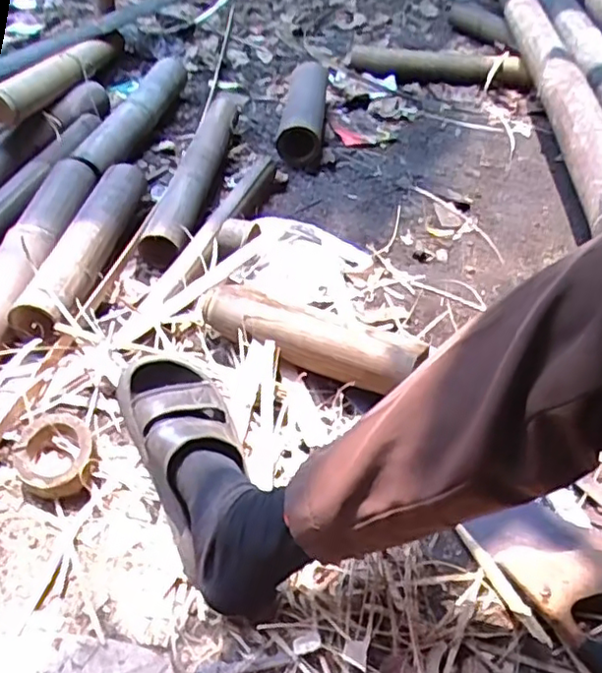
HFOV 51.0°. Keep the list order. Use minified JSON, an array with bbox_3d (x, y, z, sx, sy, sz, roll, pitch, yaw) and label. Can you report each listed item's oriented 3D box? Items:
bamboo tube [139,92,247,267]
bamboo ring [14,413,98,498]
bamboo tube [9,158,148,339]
[{"bbox_3d":[-0.181,-0.350,1.204,0.079,0.065,0.629,4,45,6],"label":"bamboo tube"},{"bbox_3d":[-0.279,0.133,0.716,0.086,0.033,0.112,-17,47,-16],"label":"bamboo ring"},{"bbox_3d":[-0.326,-0.148,0.962,0.078,0.060,0.422,2,44,3],"label":"bamboo tube"}]

